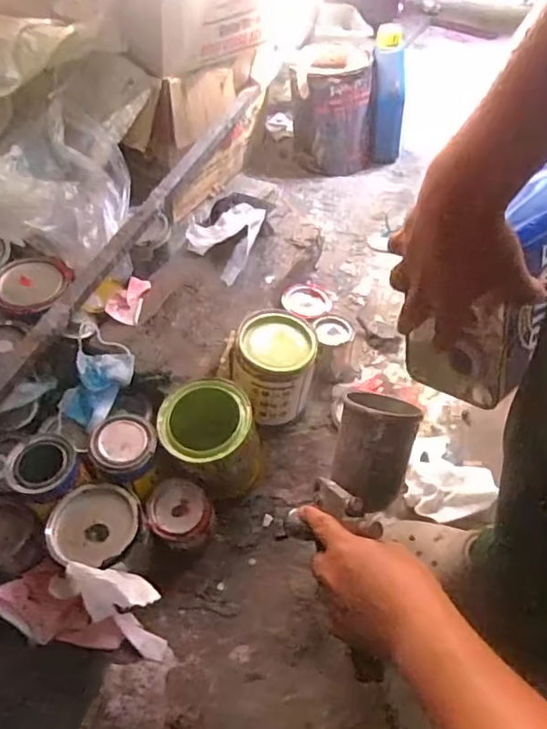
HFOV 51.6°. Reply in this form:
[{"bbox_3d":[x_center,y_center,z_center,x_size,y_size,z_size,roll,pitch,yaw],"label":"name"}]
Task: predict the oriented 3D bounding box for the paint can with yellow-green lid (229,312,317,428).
[{"bbox_3d":[-0.001,-0.001,0.744,0.101,0.109,0.111,1,54,-1],"label":"paint can with yellow-green lid"}]

